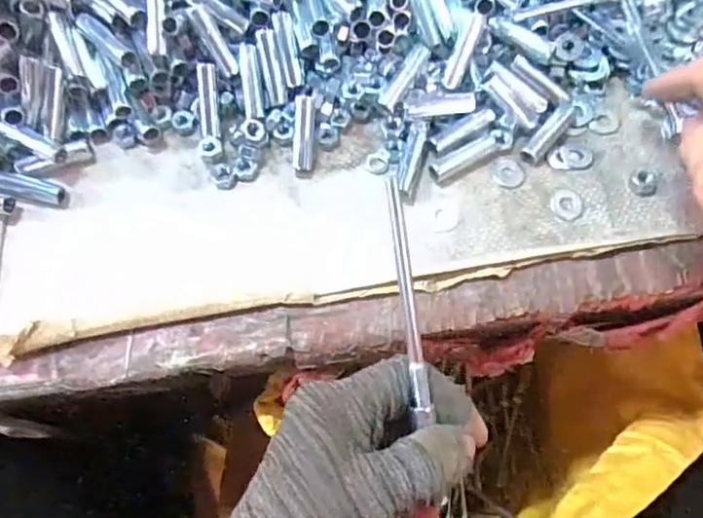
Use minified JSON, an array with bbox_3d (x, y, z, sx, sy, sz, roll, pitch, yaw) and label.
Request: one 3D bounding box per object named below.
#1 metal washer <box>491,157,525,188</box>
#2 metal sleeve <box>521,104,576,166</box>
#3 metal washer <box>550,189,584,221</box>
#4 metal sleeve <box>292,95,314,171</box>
[{"bbox_3d":[0.092,-0.051,0.338,0.019,0.004,0.019,0,68,1],"label":"metal washer"},{"bbox_3d":[0.117,-0.075,0.343,0.012,0.008,0.047,39,74,15],"label":"metal sleeve"},{"bbox_3d":[0.123,-0.032,0.329,0.018,0.004,0.018,0,68,1],"label":"metal washer"},{"bbox_3d":[-0.028,-0.073,0.338,0.011,0.010,0.042,3,95,2],"label":"metal sleeve"}]

